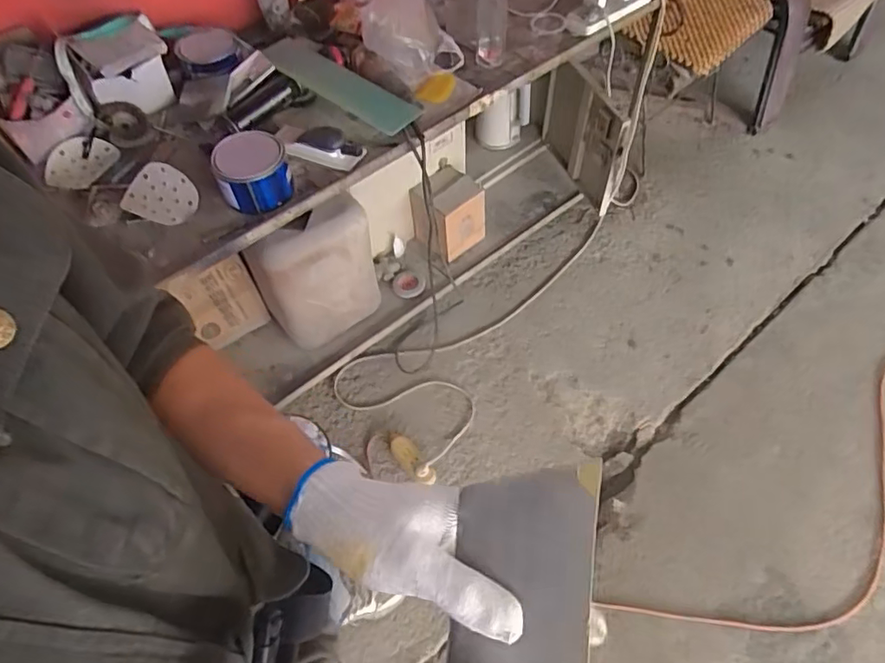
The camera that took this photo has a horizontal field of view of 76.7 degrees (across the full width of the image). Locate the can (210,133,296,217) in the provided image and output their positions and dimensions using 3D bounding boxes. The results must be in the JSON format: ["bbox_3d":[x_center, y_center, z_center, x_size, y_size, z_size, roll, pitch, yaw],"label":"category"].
[{"bbox_3d":[-0.355,-0.301,1.050,0.132,0.082,0.148,-19,59,-10],"label":"can"}]

